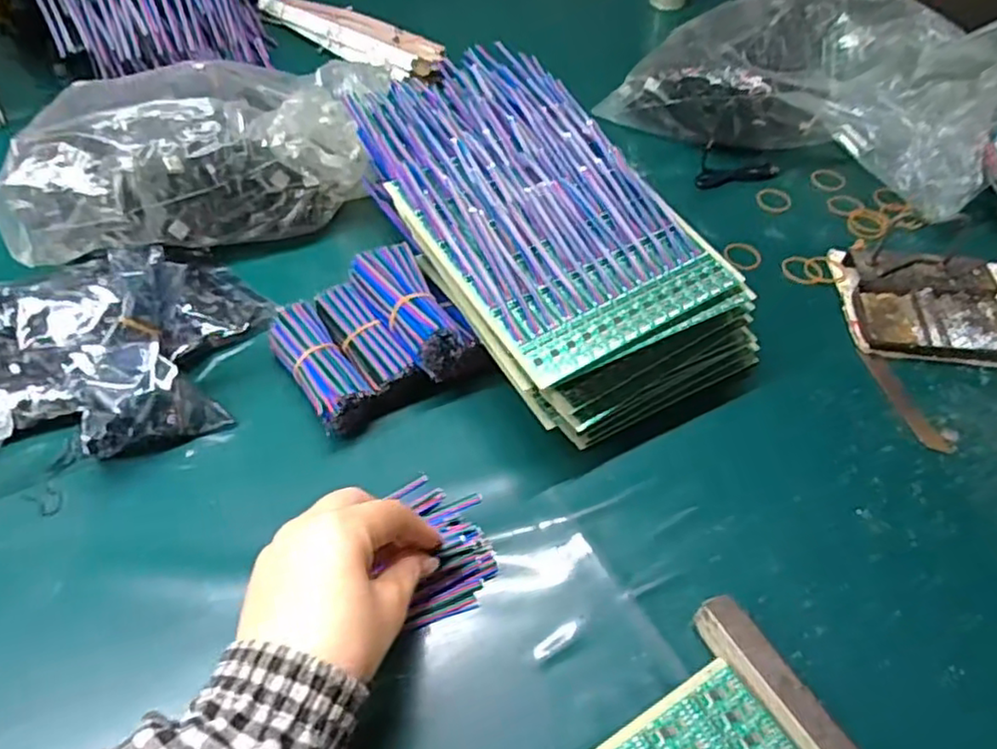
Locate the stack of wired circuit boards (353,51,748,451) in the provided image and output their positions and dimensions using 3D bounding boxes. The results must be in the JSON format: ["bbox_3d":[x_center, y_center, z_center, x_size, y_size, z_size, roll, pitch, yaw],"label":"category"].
[{"bbox_3d":[0.030,-0.102,0.491,0.200,0.120,0.296,-27,57,-24],"label":"stack of wired circuit boards"}]

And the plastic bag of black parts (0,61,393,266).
[{"bbox_3d":[-0.249,-0.185,0.549,0.299,0.103,0.155,-25,56,-23],"label":"plastic bag of black parts"}]

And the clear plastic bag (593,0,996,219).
[{"bbox_3d":[0.327,-0.303,0.665,0.371,0.153,0.187,24,53,15],"label":"clear plastic bag"}]

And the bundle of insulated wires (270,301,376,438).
[{"bbox_3d":[-0.124,-0.002,0.460,0.037,0.039,0.101,-27,57,-24],"label":"bundle of insulated wires"}]

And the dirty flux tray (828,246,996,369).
[{"bbox_3d":[0.361,-0.057,0.536,0.145,0.030,0.115,8,50,2],"label":"dirty flux tray"}]

